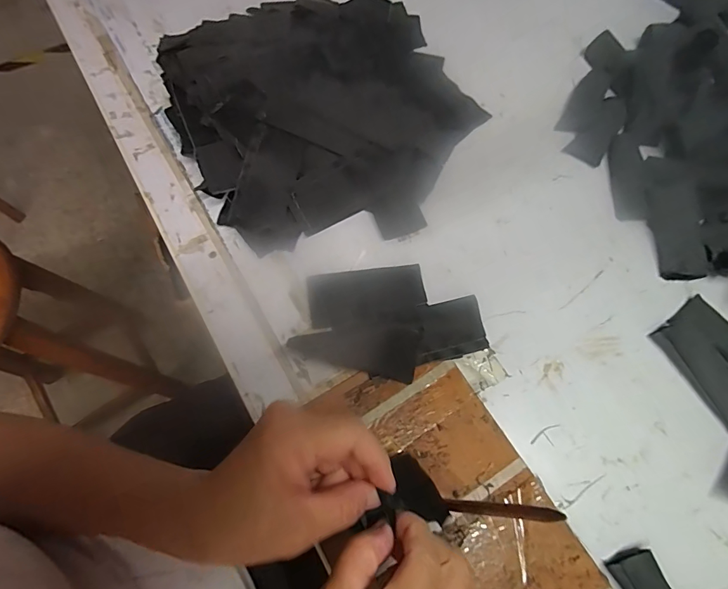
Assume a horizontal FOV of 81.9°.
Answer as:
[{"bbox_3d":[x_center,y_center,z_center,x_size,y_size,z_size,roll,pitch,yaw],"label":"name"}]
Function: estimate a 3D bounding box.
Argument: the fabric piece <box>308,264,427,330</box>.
[{"bbox_3d":[0.003,-0.002,0.412,0.111,0.017,0.057,-7,67,-5],"label":"fabric piece"}]

